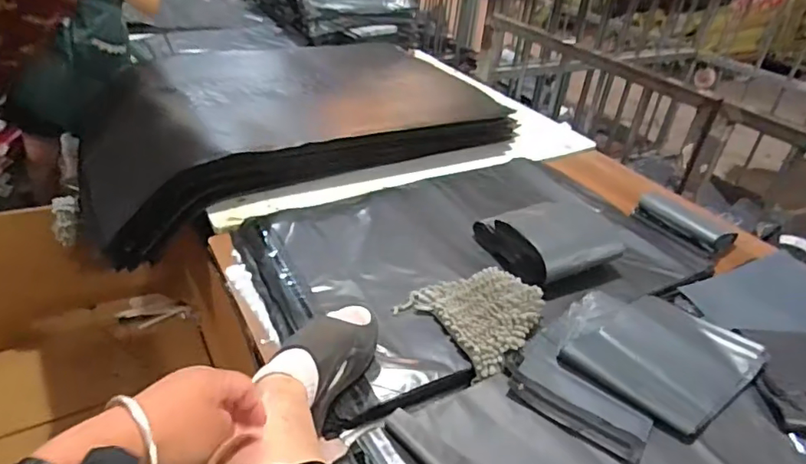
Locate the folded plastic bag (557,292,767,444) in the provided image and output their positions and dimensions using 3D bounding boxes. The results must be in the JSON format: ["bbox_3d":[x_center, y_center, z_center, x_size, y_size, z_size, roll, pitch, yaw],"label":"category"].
[{"bbox_3d":[0.426,0.200,0.904,0.284,0.023,0.276,30,39,32],"label":"folded plastic bag"}]

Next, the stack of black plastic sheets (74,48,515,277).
[{"bbox_3d":[-0.371,-0.367,1.683,1.203,0.260,0.875,-16,40,-29],"label":"stack of black plastic sheets"}]

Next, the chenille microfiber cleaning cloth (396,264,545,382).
[{"bbox_3d":[0.144,0.137,0.945,0.229,0.046,0.223,-18,40,-33],"label":"chenille microfiber cleaning cloth"}]

